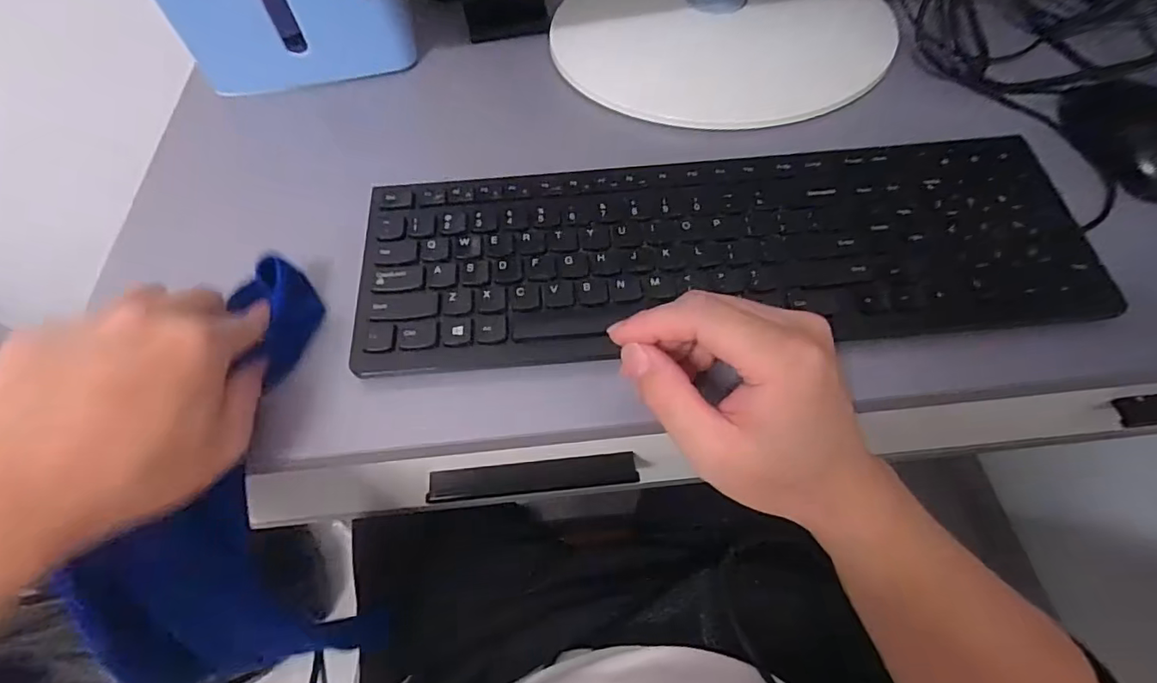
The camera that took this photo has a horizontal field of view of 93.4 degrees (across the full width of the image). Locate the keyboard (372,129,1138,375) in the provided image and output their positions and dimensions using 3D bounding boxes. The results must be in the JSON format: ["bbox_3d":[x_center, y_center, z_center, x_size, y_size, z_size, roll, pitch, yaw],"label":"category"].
[{"bbox_3d":[0.078,-0.056,0.318,0.402,0.020,0.131,-3,59,0],"label":"keyboard"}]

